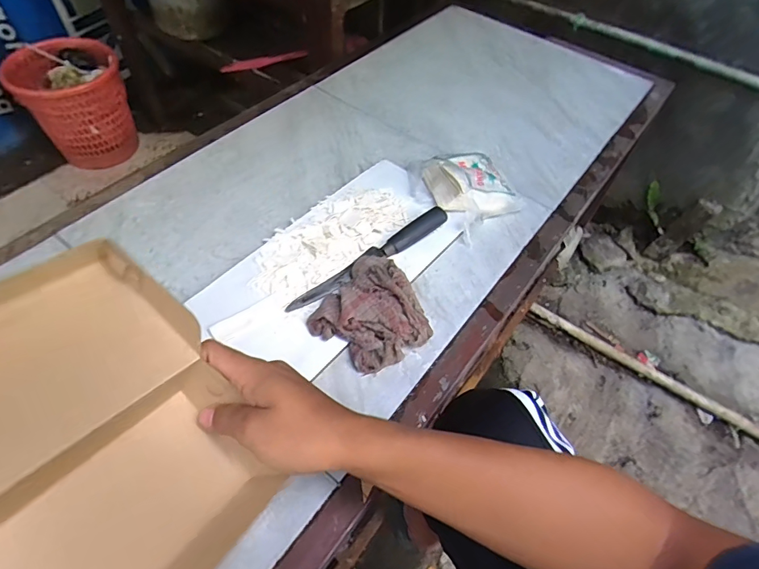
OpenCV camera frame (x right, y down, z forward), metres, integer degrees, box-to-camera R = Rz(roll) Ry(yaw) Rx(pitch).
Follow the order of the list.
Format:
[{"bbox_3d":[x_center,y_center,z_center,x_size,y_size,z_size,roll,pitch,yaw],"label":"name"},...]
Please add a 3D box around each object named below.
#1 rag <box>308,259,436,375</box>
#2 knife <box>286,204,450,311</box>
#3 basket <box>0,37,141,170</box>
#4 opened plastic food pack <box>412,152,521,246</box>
[{"bbox_3d":[-0.002,0.032,0.529,0.123,0.049,0.126,33,59,17],"label":"rag"},{"bbox_3d":[-0.008,-0.035,0.580,0.249,0.019,0.032,-34,65,-24],"label":"knife"},{"bbox_3d":[-1.003,-0.611,1.499,0.311,0.304,0.318,-22,57,-19],"label":"basket"},{"bbox_3d":[0.130,-0.152,0.667,0.134,0.060,0.149,-34,65,-24],"label":"opened plastic food pack"}]

